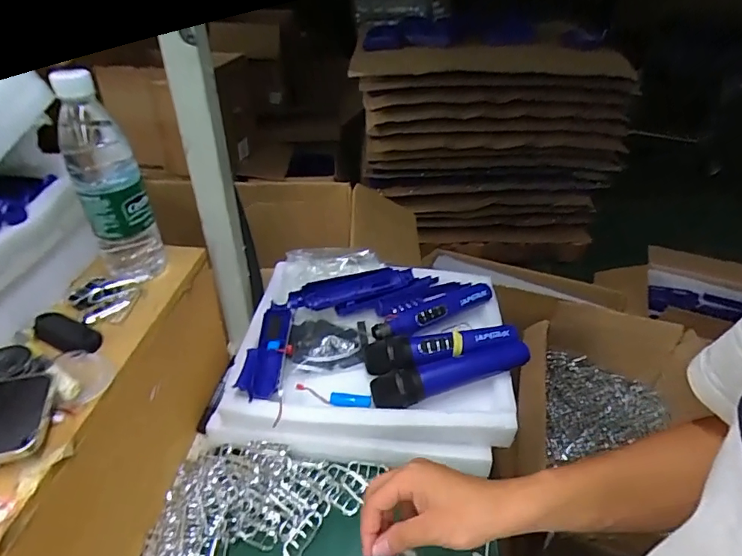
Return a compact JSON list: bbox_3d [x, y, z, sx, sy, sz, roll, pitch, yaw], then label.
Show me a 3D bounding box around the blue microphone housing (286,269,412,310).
[{"bbox_3d":[-0.028,0.015,0.700,0.184,0.028,0.042,-15,39,-21],"label":"blue microphone housing"}]

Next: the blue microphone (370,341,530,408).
[{"bbox_3d":[0.099,0.117,0.574,0.195,0.037,0.039,-9,38,-13],"label":"blue microphone"}]

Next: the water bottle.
[{"bbox_3d":[-0.288,-0.102,0.514,0.066,0.235,0.073,-16,40,-22],"label":"water bottle"}]

